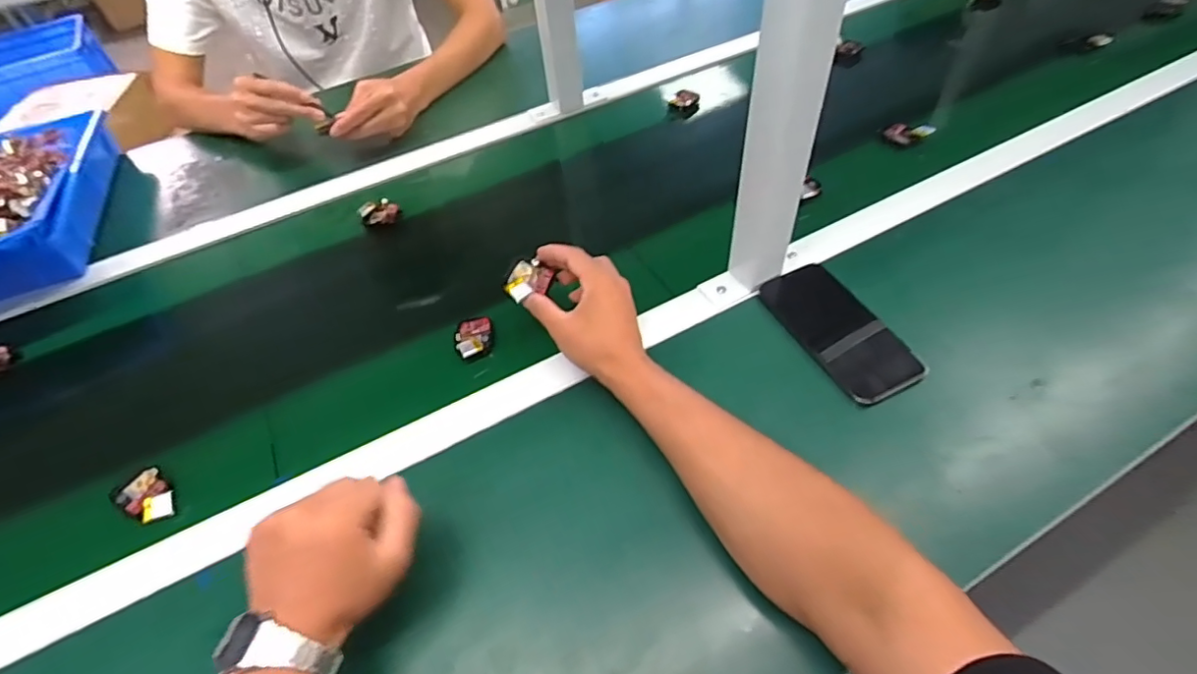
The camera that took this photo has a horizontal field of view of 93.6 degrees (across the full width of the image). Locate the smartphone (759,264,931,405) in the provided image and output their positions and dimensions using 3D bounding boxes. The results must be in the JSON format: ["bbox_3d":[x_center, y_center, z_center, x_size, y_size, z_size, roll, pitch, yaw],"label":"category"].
[{"bbox_3d":[0.231,-0.010,0.546,0.077,0.016,0.169,-21,53,-12],"label":"smartphone"}]

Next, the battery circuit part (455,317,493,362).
[{"bbox_3d":[-0.125,0.001,0.567,0.037,0.009,0.055,-13,52,-6],"label":"battery circuit part"}]

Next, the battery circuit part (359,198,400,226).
[{"bbox_3d":[-0.278,-0.159,0.717,0.047,0.017,0.035,-23,53,-13],"label":"battery circuit part"}]

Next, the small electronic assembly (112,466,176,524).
[{"bbox_3d":[-0.392,0.137,0.487,0.063,0.011,0.035,26,58,23],"label":"small electronic assembly"}]

